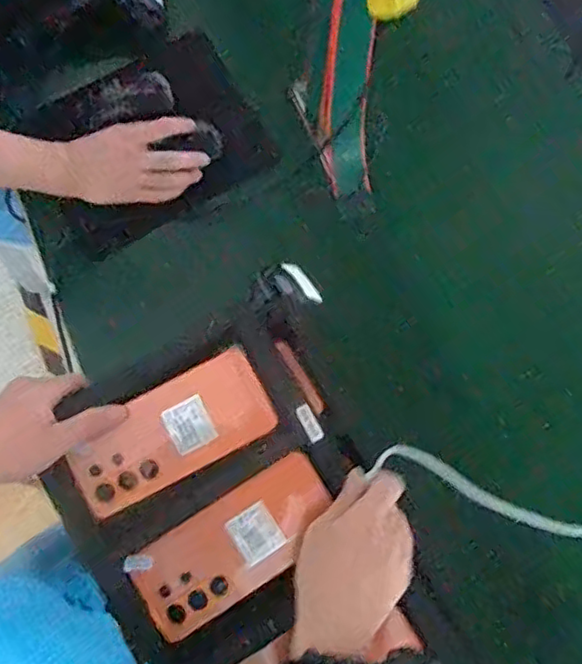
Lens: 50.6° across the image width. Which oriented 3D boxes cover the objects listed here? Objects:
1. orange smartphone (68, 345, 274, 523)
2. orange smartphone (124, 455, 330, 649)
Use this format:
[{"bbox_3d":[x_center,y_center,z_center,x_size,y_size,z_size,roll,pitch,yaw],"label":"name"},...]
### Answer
[{"bbox_3d":[-0.101,0.085,0.520,0.167,0.015,0.076,-29,80,-7],"label":"orange smartphone"},{"bbox_3d":[-0.045,0.175,0.506,0.169,0.010,0.076,-32,81,-8],"label":"orange smartphone"}]

